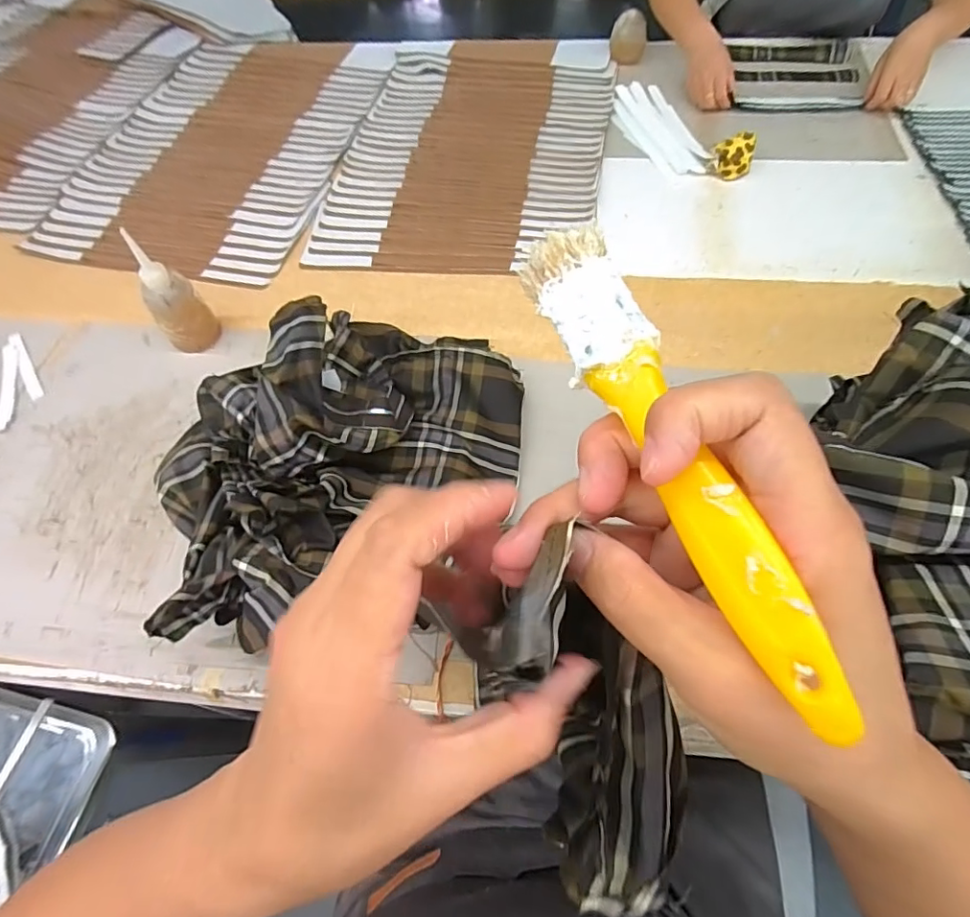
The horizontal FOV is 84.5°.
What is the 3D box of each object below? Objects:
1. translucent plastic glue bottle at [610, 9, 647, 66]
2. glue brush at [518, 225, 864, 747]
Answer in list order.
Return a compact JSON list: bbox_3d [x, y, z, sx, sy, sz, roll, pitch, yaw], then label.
[{"bbox_3d":[0.268,-0.780,0.998,0.066,0.066,0.053,8,61,7],"label":"translucent plastic glue bottle"},{"bbox_3d":[0.052,-0.005,0.150,0.023,0.015,0.153,-20,69,-9],"label":"glue brush"}]

